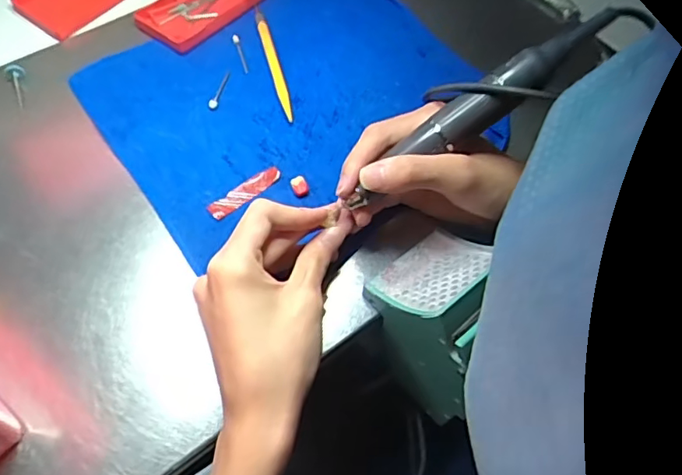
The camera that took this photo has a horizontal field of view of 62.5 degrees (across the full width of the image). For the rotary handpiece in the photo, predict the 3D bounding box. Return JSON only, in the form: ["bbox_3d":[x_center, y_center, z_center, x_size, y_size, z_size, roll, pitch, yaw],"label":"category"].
[{"bbox_3d":[0.089,-0.079,0.337,0.194,0.026,0.025,-34,63,13],"label":"rotary handpiece"}]

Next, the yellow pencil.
[{"bbox_3d":[-0.057,-0.151,0.477,0.010,0.007,0.124,-12,61,-9],"label":"yellow pencil"}]

